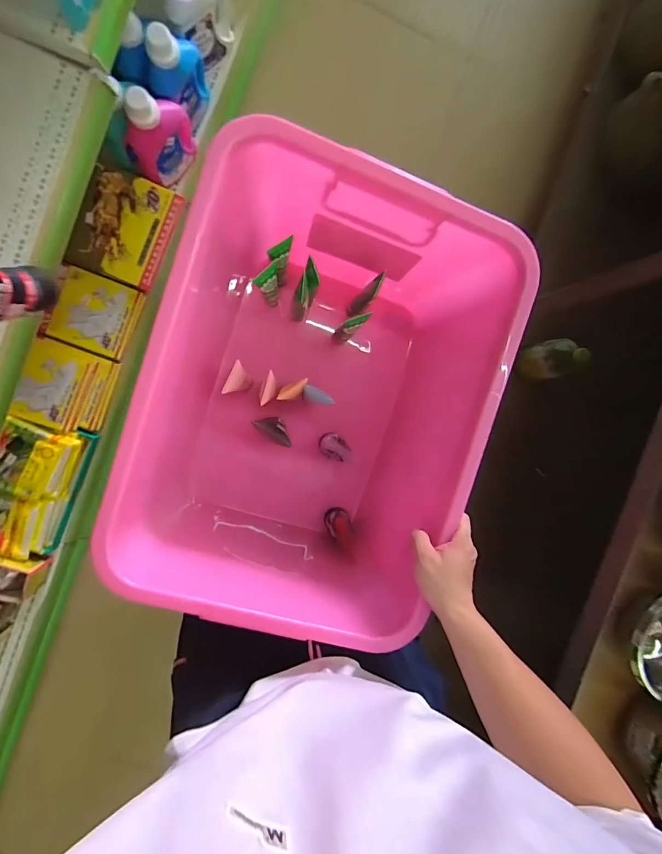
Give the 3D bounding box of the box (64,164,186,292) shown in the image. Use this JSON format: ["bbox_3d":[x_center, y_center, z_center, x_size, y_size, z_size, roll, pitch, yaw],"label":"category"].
[{"bbox_3d":[-0.470,-0.457,0.890,0.191,0.034,0.233,22,91,-9],"label":"box"}]

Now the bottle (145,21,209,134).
[{"bbox_3d":[-0.314,-0.734,0.803,0.072,0.199,0.129,25,91,-9],"label":"bottle"}]

